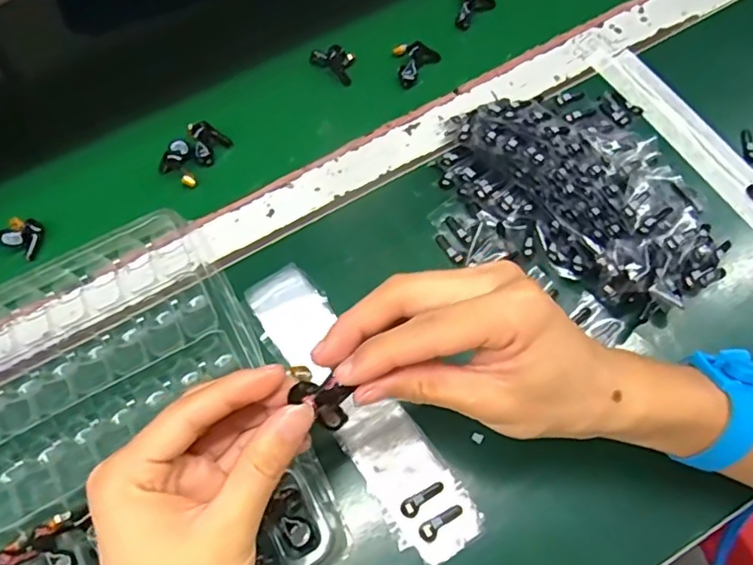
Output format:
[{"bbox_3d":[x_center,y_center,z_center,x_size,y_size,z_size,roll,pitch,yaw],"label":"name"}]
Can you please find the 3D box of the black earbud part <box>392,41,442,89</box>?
[{"bbox_3d":[0.034,-0.177,0.473,0.037,0.020,0.032,-10,66,-2],"label":"black earbud part"}]

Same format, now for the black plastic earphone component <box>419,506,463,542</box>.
[{"bbox_3d":[0.036,0.134,0.328,0.027,0.007,0.010,-30,68,-10],"label":"black plastic earphone component"}]

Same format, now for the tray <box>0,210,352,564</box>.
[{"bbox_3d":[-0.186,0.104,0.352,0.257,0.024,0.254,-27,68,-9],"label":"tray"}]

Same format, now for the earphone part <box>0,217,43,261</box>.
[{"bbox_3d":[-0.258,-0.034,0.427,0.028,0.012,0.027,14,67,9],"label":"earphone part"}]

